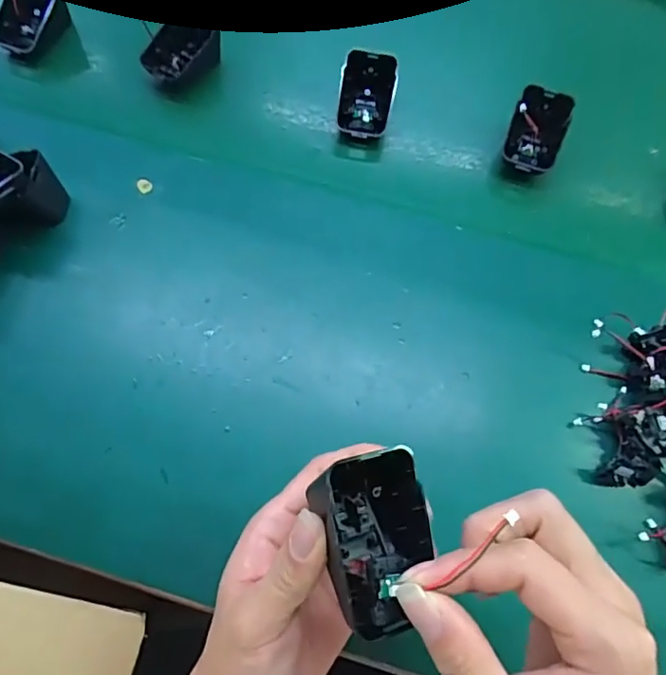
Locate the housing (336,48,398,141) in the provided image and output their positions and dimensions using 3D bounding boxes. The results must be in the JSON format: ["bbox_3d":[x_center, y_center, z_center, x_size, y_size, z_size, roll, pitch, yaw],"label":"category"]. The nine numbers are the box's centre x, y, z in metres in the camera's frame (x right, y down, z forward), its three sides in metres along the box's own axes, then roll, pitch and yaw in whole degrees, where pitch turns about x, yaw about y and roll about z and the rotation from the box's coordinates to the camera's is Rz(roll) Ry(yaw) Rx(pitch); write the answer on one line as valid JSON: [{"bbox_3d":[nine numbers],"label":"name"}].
[{"bbox_3d":[0.027,-0.200,0.450,0.046,0.041,0.065,9,65,1],"label":"housing"}]

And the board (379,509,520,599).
[{"bbox_3d":[0.043,0.084,0.204,0.059,0.006,0.012,-29,68,9],"label":"board"}]

